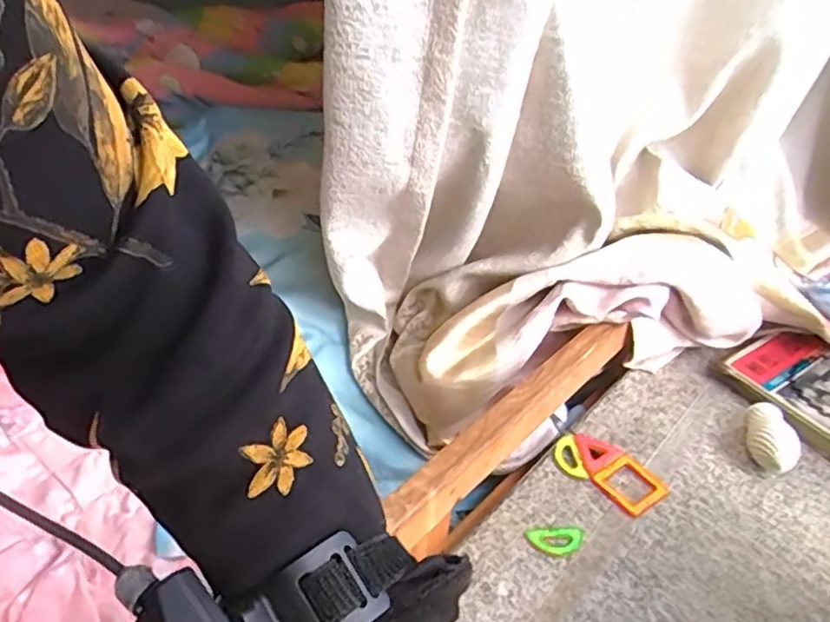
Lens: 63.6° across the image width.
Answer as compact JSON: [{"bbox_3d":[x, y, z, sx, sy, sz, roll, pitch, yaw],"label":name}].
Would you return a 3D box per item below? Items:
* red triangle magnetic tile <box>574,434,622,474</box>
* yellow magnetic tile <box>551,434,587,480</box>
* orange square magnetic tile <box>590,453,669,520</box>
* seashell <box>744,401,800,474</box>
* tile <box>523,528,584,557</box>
[{"bbox_3d":[0.181,0.141,0.685,0.051,0.008,0.039,-25,47,-35],"label":"red triangle magnetic tile"},{"bbox_3d":[0.153,0.148,0.673,0.027,0.010,0.049,0,38,-9],"label":"yellow magnetic tile"},{"bbox_3d":[0.211,0.170,0.656,0.060,0.005,0.059,-22,46,-33],"label":"orange square magnetic tile"},{"bbox_3d":[0.371,0.135,0.702,0.051,0.040,0.078,18,39,15],"label":"seashell"},{"bbox_3d":[0.127,0.205,0.598,0.054,0.004,0.028,-1,38,-11],"label":"tile"}]

